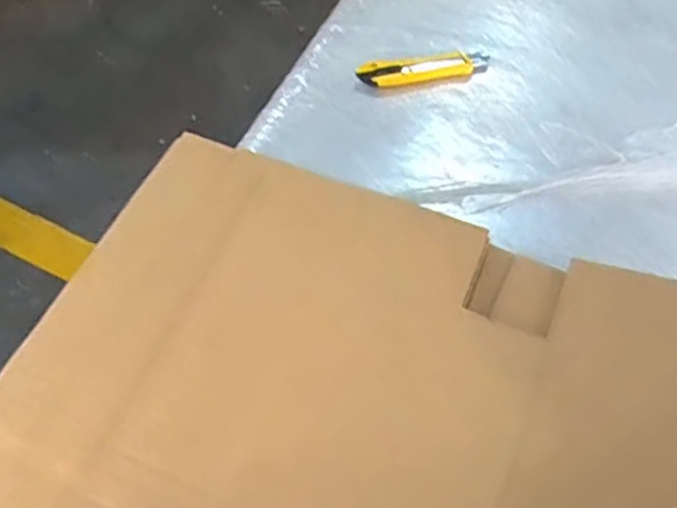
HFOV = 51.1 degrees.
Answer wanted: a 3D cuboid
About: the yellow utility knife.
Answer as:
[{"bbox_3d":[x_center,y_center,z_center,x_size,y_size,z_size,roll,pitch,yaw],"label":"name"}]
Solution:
[{"bbox_3d":[0.105,-0.228,0.870,0.157,0.012,0.041,-10,60,-2],"label":"yellow utility knife"}]

